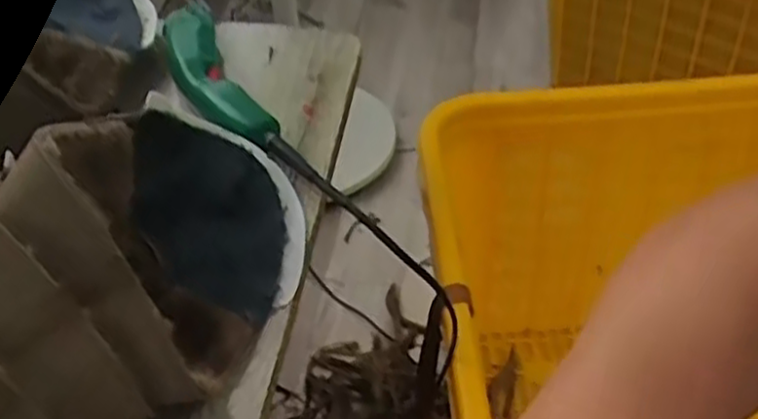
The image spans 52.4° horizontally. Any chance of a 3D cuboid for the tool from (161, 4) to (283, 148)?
[{"bbox_3d":[-0.153,-0.121,0.695,0.060,0.043,0.230,-20,48,-15],"label":"tool"}]

